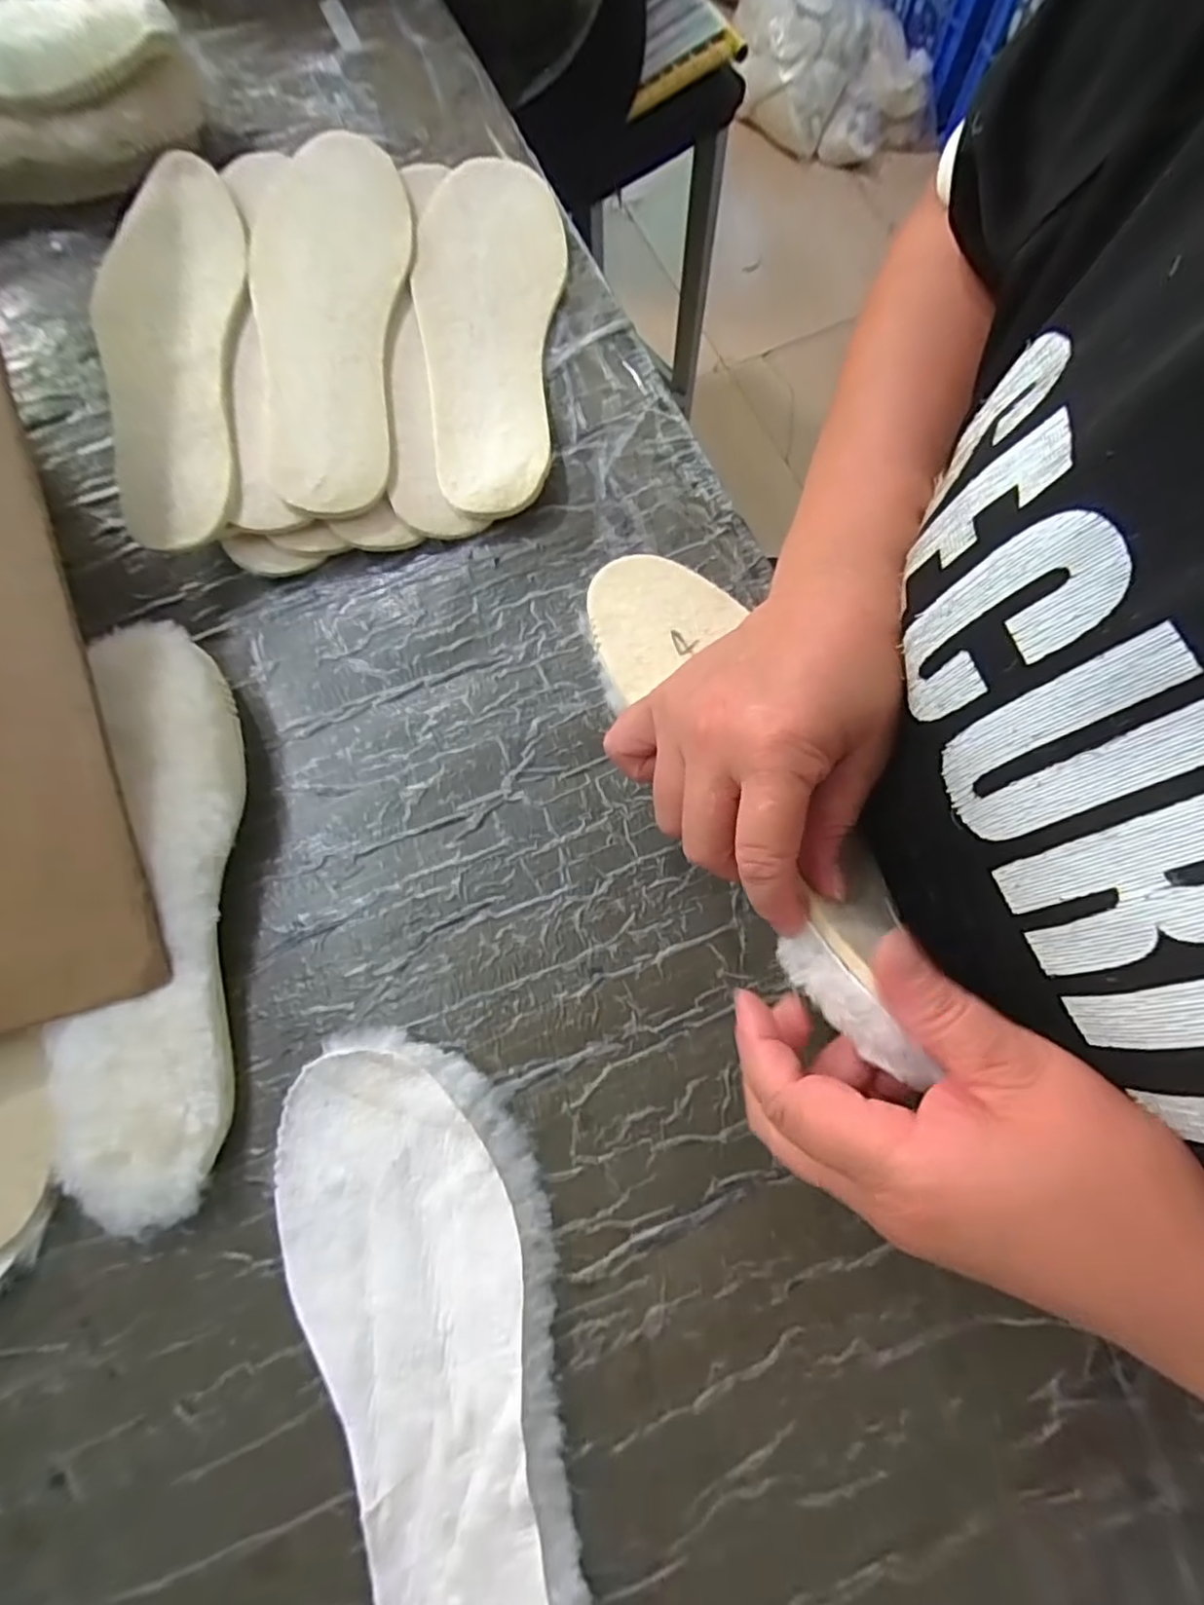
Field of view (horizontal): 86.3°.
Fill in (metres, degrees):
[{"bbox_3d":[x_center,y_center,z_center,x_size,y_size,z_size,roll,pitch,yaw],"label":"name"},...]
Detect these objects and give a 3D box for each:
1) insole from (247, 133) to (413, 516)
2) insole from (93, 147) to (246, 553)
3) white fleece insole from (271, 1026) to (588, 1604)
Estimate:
[{"bbox_3d":[-0.156,-0.270,0.355,0.083,0.010,0.238,2,80,-5],"label":"insole"},{"bbox_3d":[-0.239,-0.250,0.352,0.077,0.008,0.241,-4,80,1],"label":"insole"},{"bbox_3d":[-0.061,0.224,0.258,0.100,0.019,0.257,-20,76,-3],"label":"white fleece insole"}]

